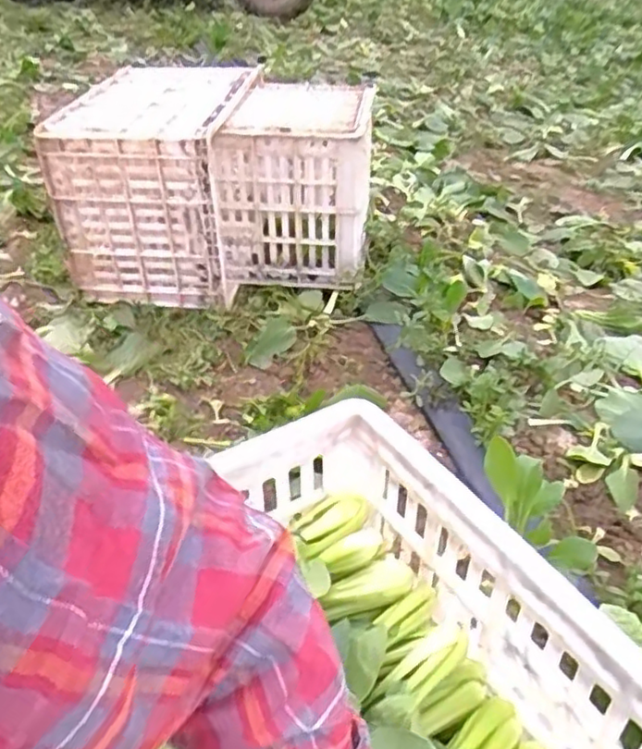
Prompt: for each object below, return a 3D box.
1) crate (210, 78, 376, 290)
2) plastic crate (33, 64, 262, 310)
[{"bbox_3d":[-0.048,-0.411,1.356,0.284,0.324,0.417,6,36,2],"label":"crate"},{"bbox_3d":[-0.306,-0.406,1.319,0.296,0.300,0.473,6,36,2],"label":"plastic crate"}]

